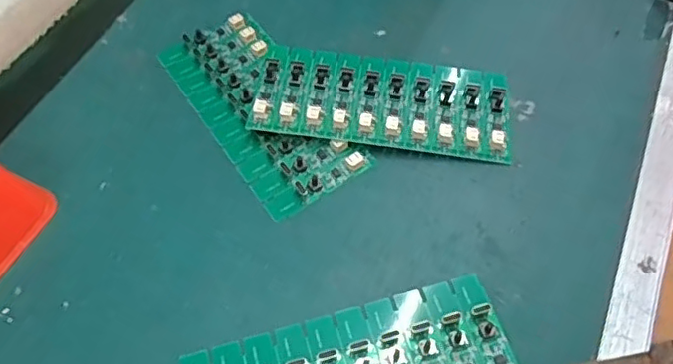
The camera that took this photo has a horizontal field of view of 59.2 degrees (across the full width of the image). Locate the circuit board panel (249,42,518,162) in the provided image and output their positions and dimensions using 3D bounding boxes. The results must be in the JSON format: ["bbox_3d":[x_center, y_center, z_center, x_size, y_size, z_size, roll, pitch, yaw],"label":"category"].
[{"bbox_3d":[0.026,-0.046,0.326,0.136,0.014,0.061,6,58,4],"label":"circuit board panel"}]

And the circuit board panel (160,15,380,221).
[{"bbox_3d":[-0.043,-0.045,0.329,0.062,0.009,0.135,-30,62,-17],"label":"circuit board panel"}]

